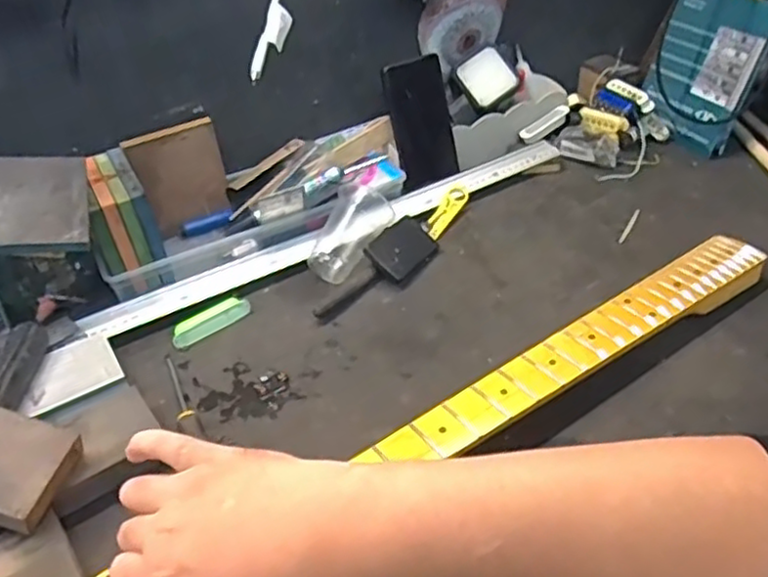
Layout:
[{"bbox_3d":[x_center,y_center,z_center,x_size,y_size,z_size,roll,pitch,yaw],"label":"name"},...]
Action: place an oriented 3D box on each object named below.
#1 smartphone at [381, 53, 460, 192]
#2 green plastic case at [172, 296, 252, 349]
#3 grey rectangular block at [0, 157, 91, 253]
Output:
[{"bbox_3d":[0.047,-0.194,0.795,0.077,0.143,0.010,-26,30,-24],"label":"smartphone"},{"bbox_3d":[-0.170,0.031,0.666,0.081,0.009,0.029,-30,45,-29],"label":"green plastic case"},{"bbox_3d":[-0.331,-0.076,0.595,0.132,0.015,0.099,-6,60,-19],"label":"grey rectangular block"}]

